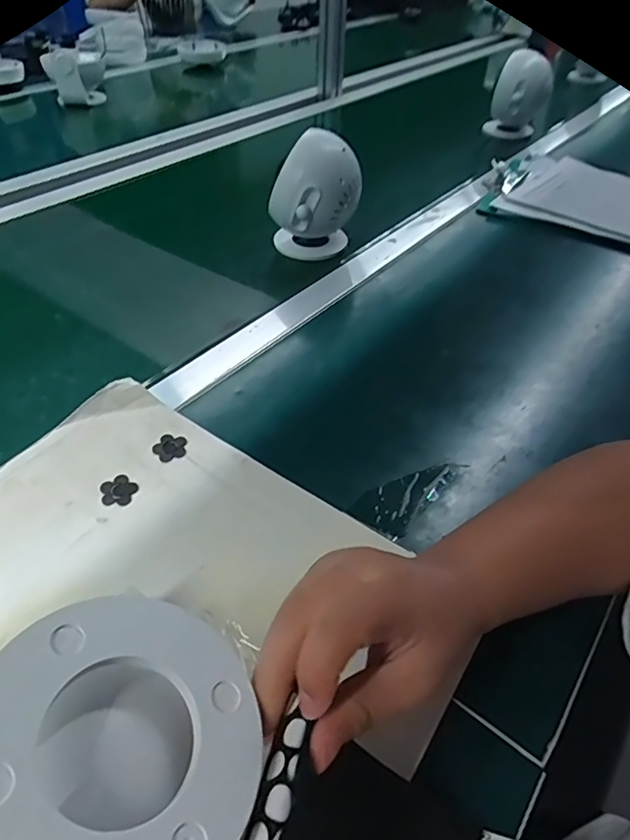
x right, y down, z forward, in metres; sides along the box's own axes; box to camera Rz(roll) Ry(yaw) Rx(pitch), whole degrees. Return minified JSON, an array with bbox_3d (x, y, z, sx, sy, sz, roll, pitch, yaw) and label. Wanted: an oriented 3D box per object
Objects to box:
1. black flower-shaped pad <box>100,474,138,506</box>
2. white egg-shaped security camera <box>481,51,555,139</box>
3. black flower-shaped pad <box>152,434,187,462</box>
[{"bbox_3d":[-0.145,0.052,0.395,0.025,0.004,0.026,-19,50,-20],"label":"black flower-shaped pad"},{"bbox_3d":[0.390,-0.621,1.027,0.104,0.131,0.124,14,47,11],"label":"white egg-shaped security camera"},{"bbox_3d":[-0.115,0.021,0.423,0.025,0.004,0.027,-2,46,-5],"label":"black flower-shaped pad"}]

